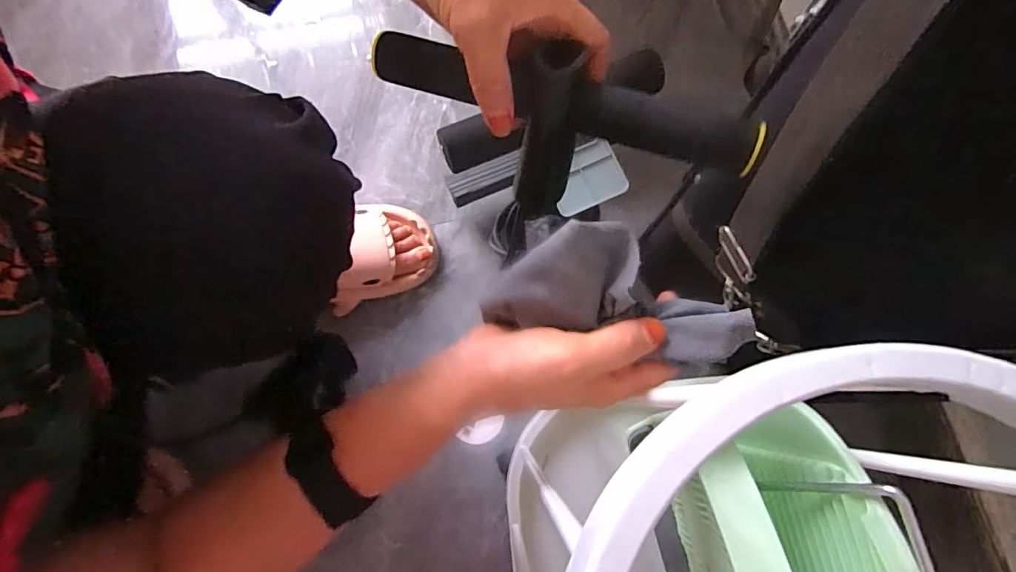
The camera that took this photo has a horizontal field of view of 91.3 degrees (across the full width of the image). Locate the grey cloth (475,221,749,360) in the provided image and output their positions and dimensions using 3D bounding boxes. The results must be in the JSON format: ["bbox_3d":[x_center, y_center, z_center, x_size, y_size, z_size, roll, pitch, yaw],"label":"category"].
[{"bbox_3d":[0.061,0.004,0.284,0.142,0.065,0.055,13,78,5],"label":"grey cloth"}]

